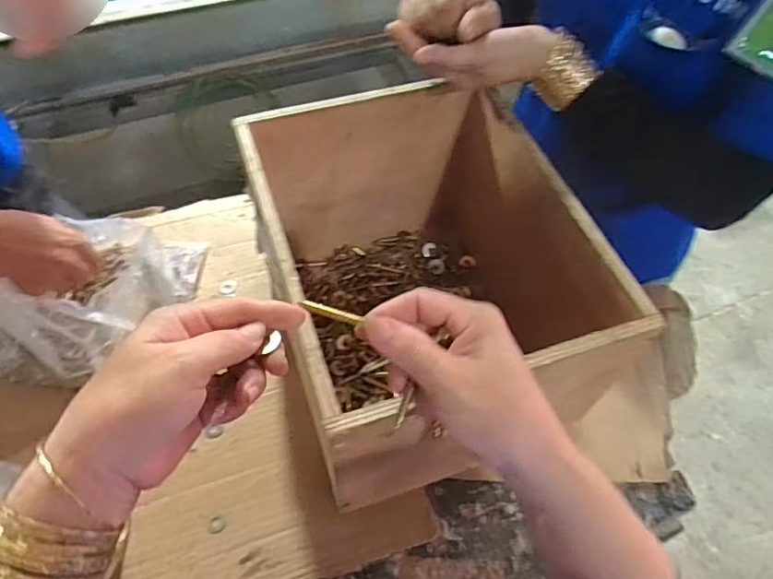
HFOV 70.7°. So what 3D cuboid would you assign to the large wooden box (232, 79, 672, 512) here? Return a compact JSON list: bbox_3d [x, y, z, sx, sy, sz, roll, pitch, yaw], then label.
[{"bbox_3d":[0.027,-0.006,0.543,0.251,0.220,0.324,-16,58,-13],"label":"large wooden box"}]

